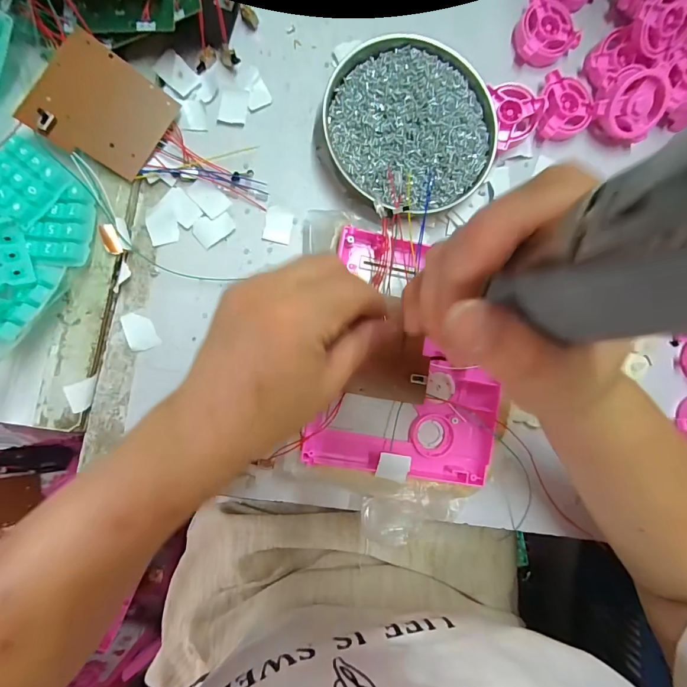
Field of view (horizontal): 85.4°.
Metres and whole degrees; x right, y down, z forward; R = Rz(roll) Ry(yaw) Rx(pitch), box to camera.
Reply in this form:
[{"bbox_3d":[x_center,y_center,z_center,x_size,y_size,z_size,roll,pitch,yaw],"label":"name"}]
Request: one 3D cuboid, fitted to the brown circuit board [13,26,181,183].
[{"bbox_3d":[-0.165,-0.160,0.255,0.074,0.007,0.072,31,85,-22],"label":"brown circuit board"}]

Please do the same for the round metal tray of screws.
[{"bbox_3d":[0.056,-0.173,0.300,0.138,0.021,0.129,0,89,-8],"label":"round metal tray of screws"}]

